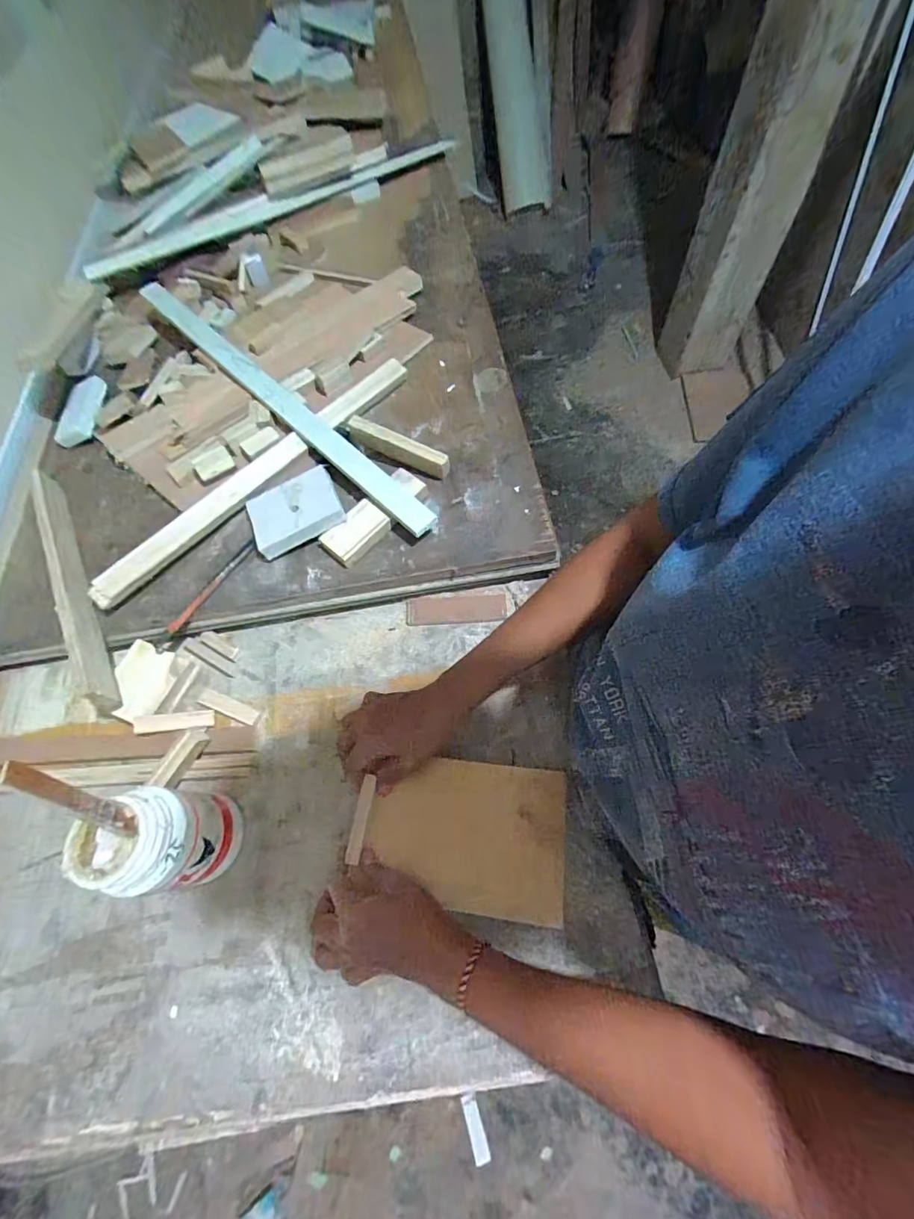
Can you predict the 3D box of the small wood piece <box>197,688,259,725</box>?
[{"bbox_3d":[-0.249,0.105,0.501,0.075,0.006,0.016,19,68,13],"label":"small wood piece"}]

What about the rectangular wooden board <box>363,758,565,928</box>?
[{"bbox_3d":[0.008,0.197,0.408,0.168,0.008,0.118,5,67,3],"label":"rectangular wooden board"}]

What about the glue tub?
[{"bbox_3d":[-0.247,0.195,0.396,0.078,0.142,0.074,-2,64,4],"label":"glue tub"}]

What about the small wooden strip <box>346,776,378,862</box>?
[{"bbox_3d":[-0.087,0.188,0.416,0.013,0.006,0.069,7,71,14],"label":"small wooden strip"}]

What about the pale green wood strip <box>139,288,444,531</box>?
[{"bbox_3d":[-0.242,-0.282,0.595,0.038,0.026,0.595,-42,72,-16],"label":"pale green wood strip"}]

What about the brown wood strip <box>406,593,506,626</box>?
[{"bbox_3d":[-0.001,-0.001,0.531,0.112,0.010,0.031,-4,65,4],"label":"brown wood strip"}]

